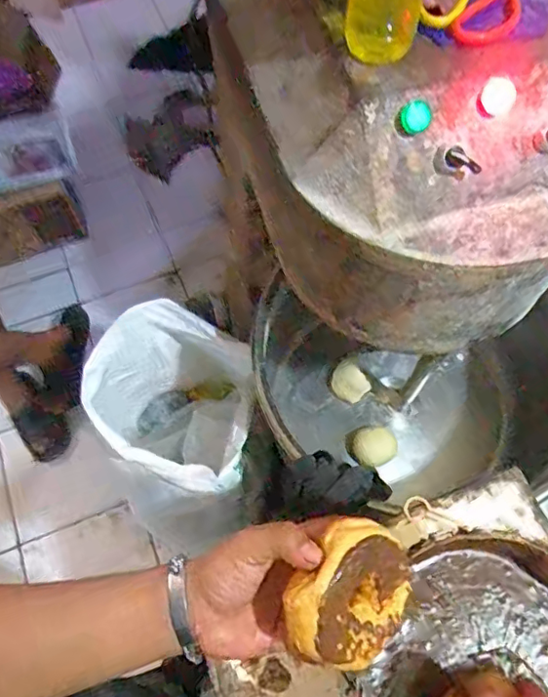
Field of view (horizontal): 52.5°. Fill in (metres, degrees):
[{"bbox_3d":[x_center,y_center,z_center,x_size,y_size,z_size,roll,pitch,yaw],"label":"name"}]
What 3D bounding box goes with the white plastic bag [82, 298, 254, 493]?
[{"bbox_3d":[-0.170,0.107,1.034,0.312,0.279,0.302,22,68,9],"label":"white plastic bag"}]

